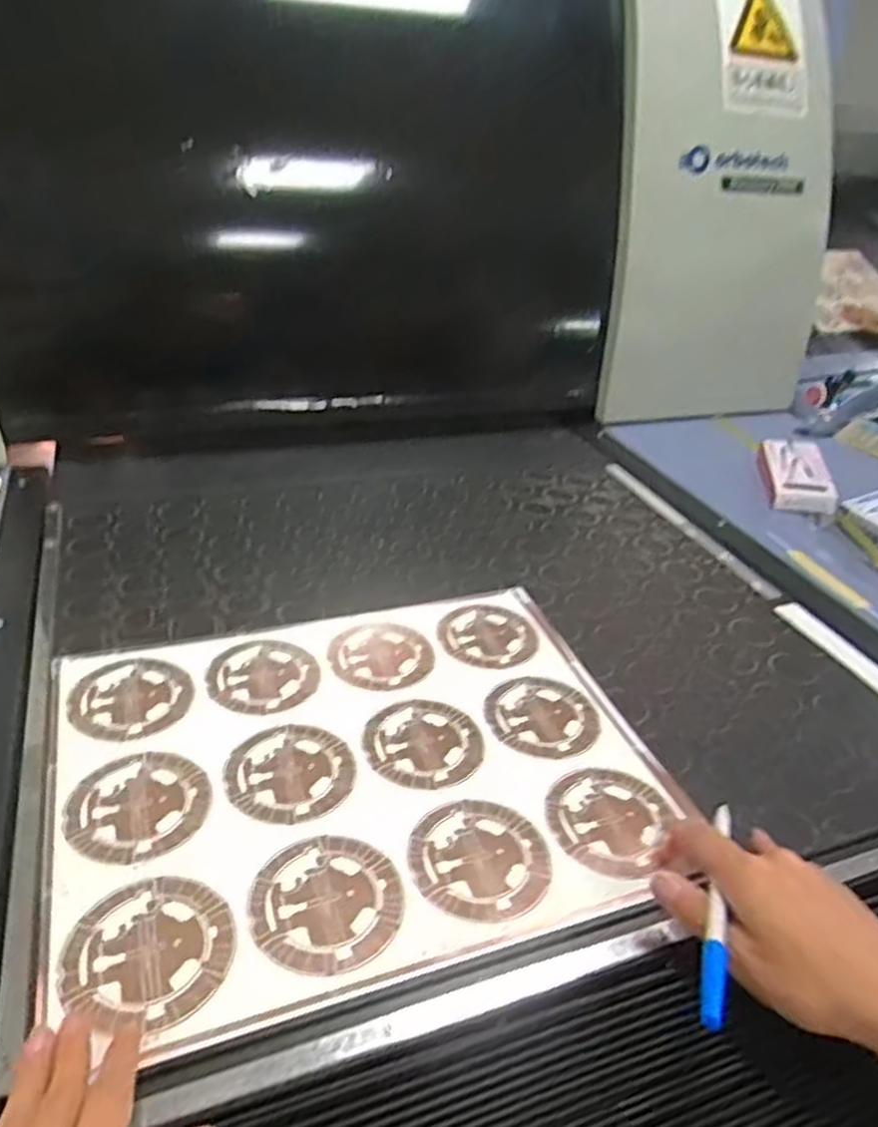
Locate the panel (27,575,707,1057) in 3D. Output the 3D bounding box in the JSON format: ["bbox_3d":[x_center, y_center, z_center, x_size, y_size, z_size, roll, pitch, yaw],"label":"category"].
[{"bbox_3d":[-0.055,0.138,0.555,0.402,0.006,0.321,-8,35,-19],"label":"panel"}]

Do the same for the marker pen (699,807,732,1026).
[{"bbox_3d":[0.156,0.186,0.428,0.011,0.014,0.176,17,21,17],"label":"marker pen"}]

